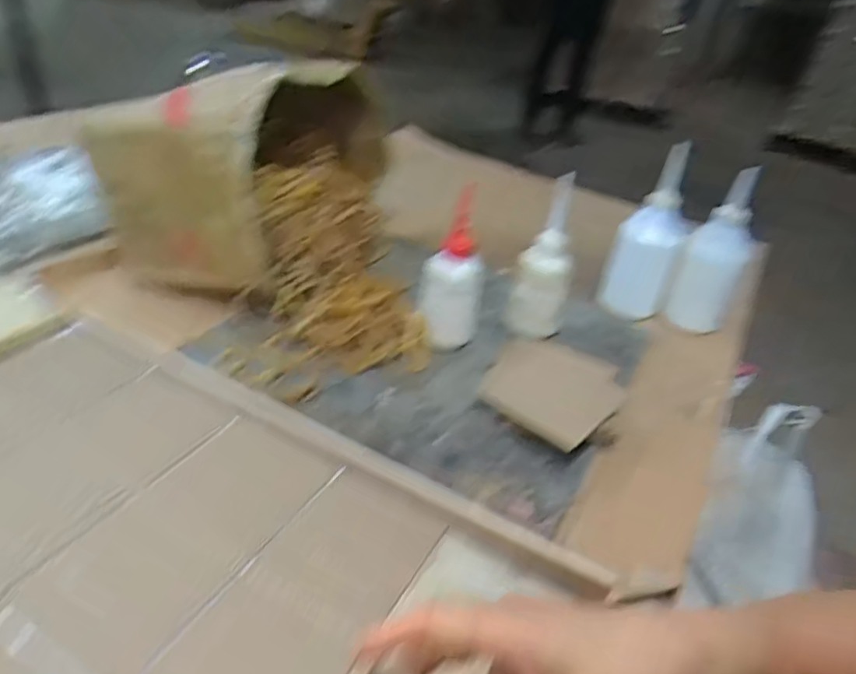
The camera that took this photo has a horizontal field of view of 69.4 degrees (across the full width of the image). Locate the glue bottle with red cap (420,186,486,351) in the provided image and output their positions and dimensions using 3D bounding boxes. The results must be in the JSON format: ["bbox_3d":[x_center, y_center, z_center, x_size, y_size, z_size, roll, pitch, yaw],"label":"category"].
[{"bbox_3d":[0.026,-0.065,0.640,0.061,0.159,0.051,5,34,-4],"label":"glue bottle with red cap"}]

